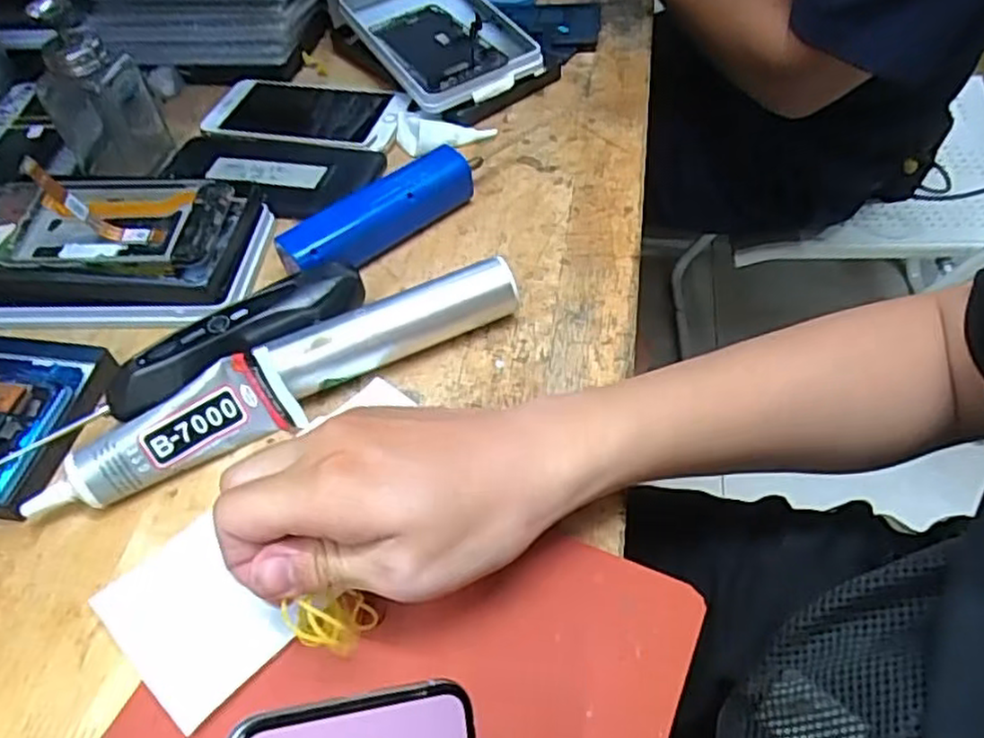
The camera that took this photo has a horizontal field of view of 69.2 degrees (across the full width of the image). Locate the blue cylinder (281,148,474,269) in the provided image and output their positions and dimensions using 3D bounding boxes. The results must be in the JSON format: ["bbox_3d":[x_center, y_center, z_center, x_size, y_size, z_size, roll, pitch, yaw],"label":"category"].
[{"bbox_3d":[-0.069,-0.097,0.448,0.126,0.032,0.028,-36,57,-22],"label":"blue cylinder"}]

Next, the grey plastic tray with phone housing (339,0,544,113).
[{"bbox_3d":[-0.047,-0.276,0.573,0.104,0.026,0.192,-29,55,-10],"label":"grey plastic tray with phone housing"}]

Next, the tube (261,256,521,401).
[{"bbox_3d":[-0.052,-0.023,0.391,0.133,0.032,0.026,-22,52,-12],"label":"tube"}]

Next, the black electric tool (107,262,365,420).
[{"bbox_3d":[-0.133,-0.013,0.382,0.139,0.030,0.035,-31,55,-19],"label":"black electric tool"}]

